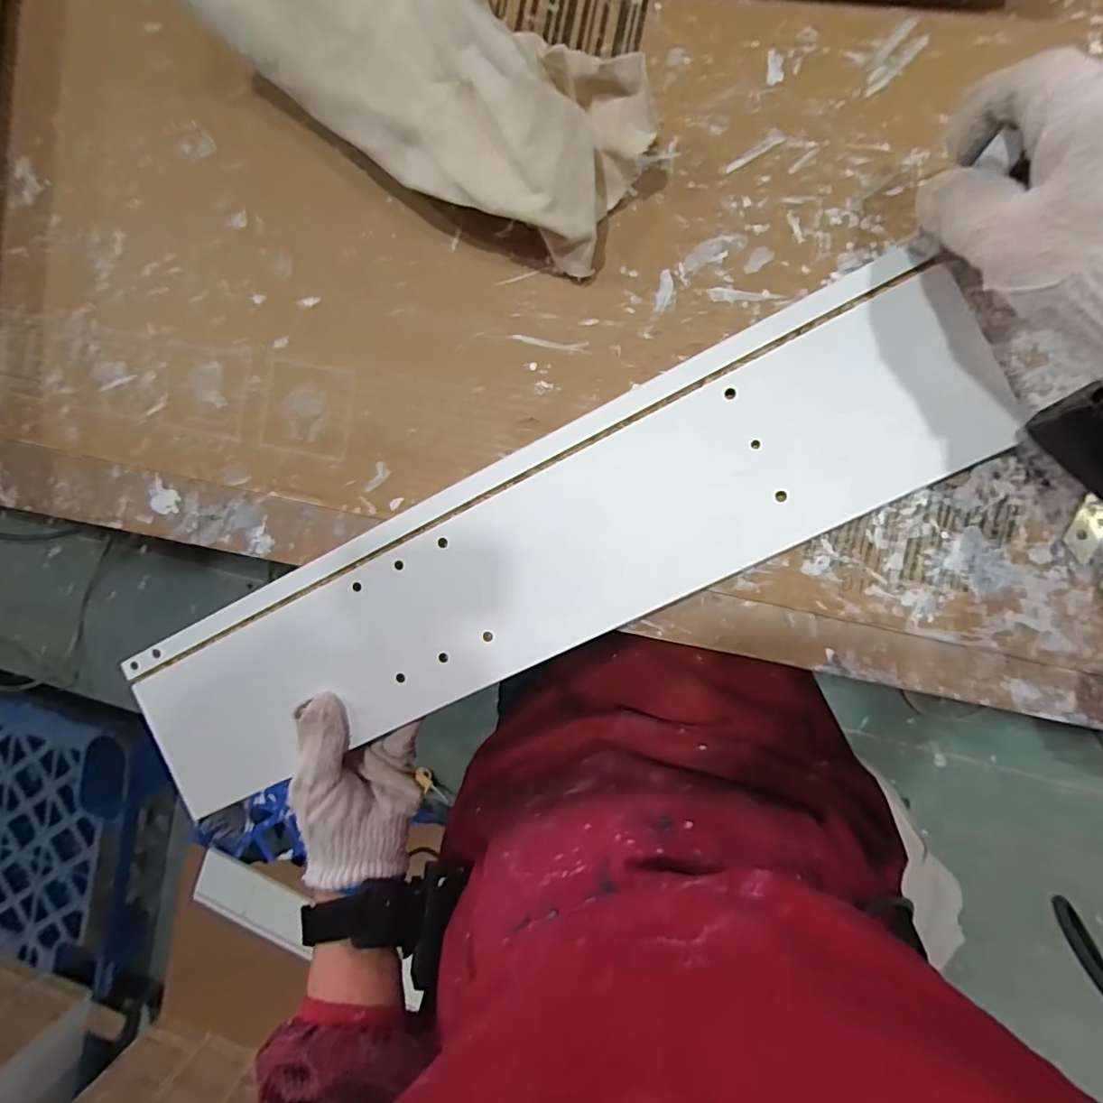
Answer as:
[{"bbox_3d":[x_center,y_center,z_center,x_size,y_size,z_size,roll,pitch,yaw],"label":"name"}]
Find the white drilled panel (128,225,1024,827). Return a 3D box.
[{"bbox_3d":[-0.023,0.011,0.333,0.546,0.019,0.126,-26,89,11],"label":"white drilled panel"}]

